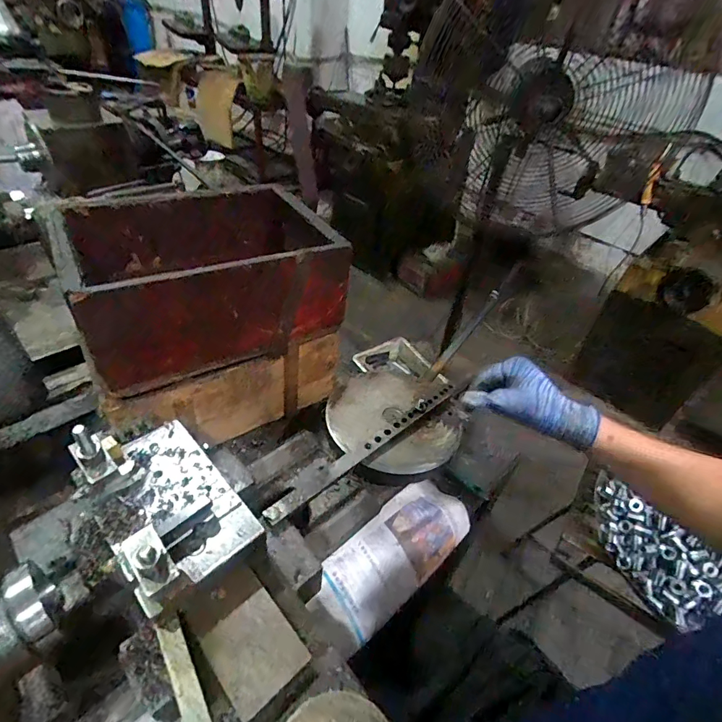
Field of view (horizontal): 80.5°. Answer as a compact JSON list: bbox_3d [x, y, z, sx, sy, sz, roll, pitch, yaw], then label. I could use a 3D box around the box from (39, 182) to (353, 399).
[{"bbox_3d":[-0.231,-0.129,0.633,0.334,0.155,0.250,-21,48,-29],"label":"box"}]

